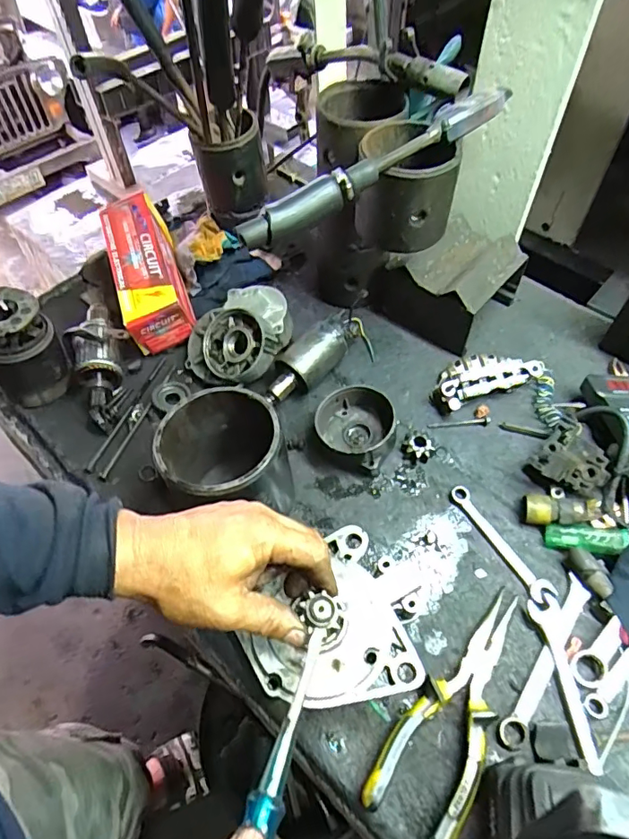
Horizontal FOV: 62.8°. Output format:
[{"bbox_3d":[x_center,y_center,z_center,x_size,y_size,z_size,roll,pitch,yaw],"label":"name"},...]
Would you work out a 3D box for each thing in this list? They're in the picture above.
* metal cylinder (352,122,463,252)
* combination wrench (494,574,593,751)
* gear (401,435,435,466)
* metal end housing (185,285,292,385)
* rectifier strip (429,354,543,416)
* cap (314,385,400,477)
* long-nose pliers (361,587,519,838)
[{"bbox_3d":[0.084,-0.214,0.475,0.084,0.079,0.090,7,57,7],"label":"metal cylinder"},{"bbox_3d":[0.192,0.196,0.424,0.020,0.009,0.154,32,63,21],"label":"combination wrench"},{"bbox_3d":[0.106,0.031,0.529,0.029,0.018,0.024,-13,56,-6],"label":"gear"},{"bbox_3d":[-0.088,-0.109,0.598,0.129,0.047,0.129,-4,62,7],"label":"metal end housing"},{"bbox_3d":[0.188,-0.052,0.572,0.127,0.035,0.066,-18,57,-10],"label":"rectifier strip"},{"bbox_3d":[0.047,0.004,0.538,0.080,0.043,0.075,-1,56,2],"label":"cap"},{"bbox_3d":[0.117,0.222,0.399,0.065,0.026,0.193,33,63,22],"label":"long-nose pliers"}]

